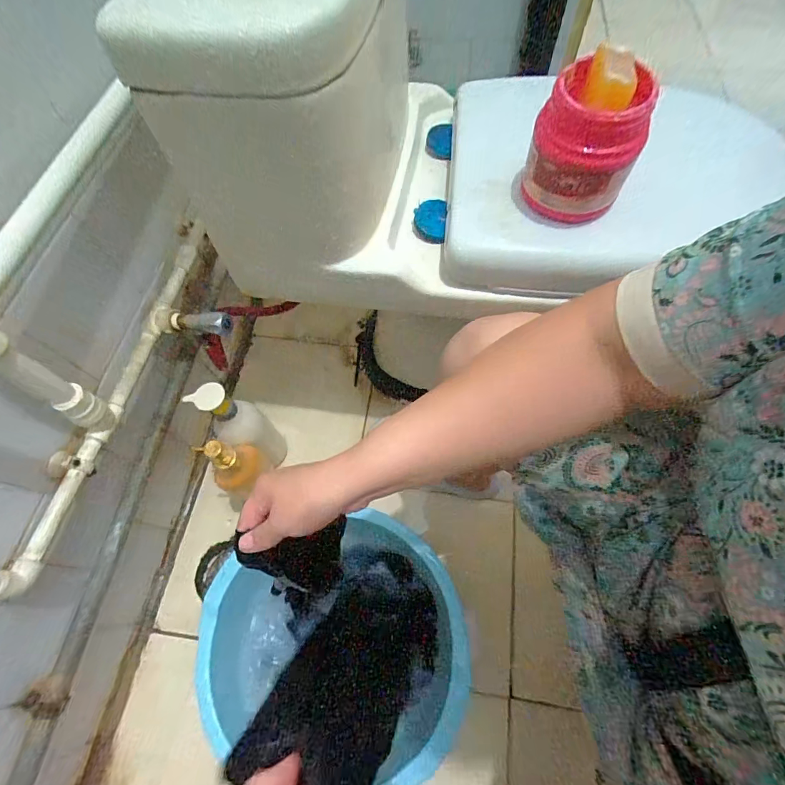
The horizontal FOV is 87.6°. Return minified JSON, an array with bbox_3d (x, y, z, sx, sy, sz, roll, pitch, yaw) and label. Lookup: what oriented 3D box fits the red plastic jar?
[{"bbox_3d":[0.180,-0.236,0.379,0.094,0.120,0.074,18,66,11],"label":"red plastic jar"}]

